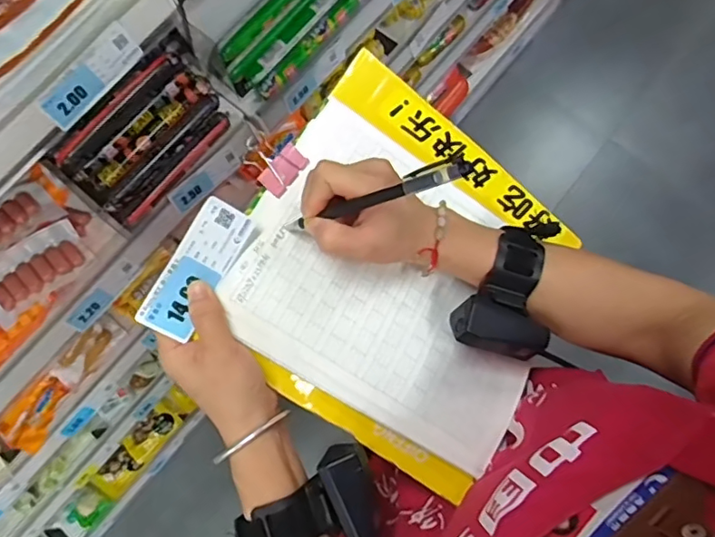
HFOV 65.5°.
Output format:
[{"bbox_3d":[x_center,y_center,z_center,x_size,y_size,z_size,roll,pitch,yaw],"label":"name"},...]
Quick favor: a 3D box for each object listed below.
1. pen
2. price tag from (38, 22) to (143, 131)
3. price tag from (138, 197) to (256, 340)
[{"bbox_3d":[0.004,-0.045,0.364,0.009,0.156,0.014,10,72,-45],"label":"pen"},{"bbox_3d":[-0.231,-0.166,0.485,0.004,0.036,0.098,34,80,32],"label":"price tag"},{"bbox_3d":[-0.111,0.001,0.386,0.037,0.009,0.097,33,85,-23],"label":"price tag"}]

